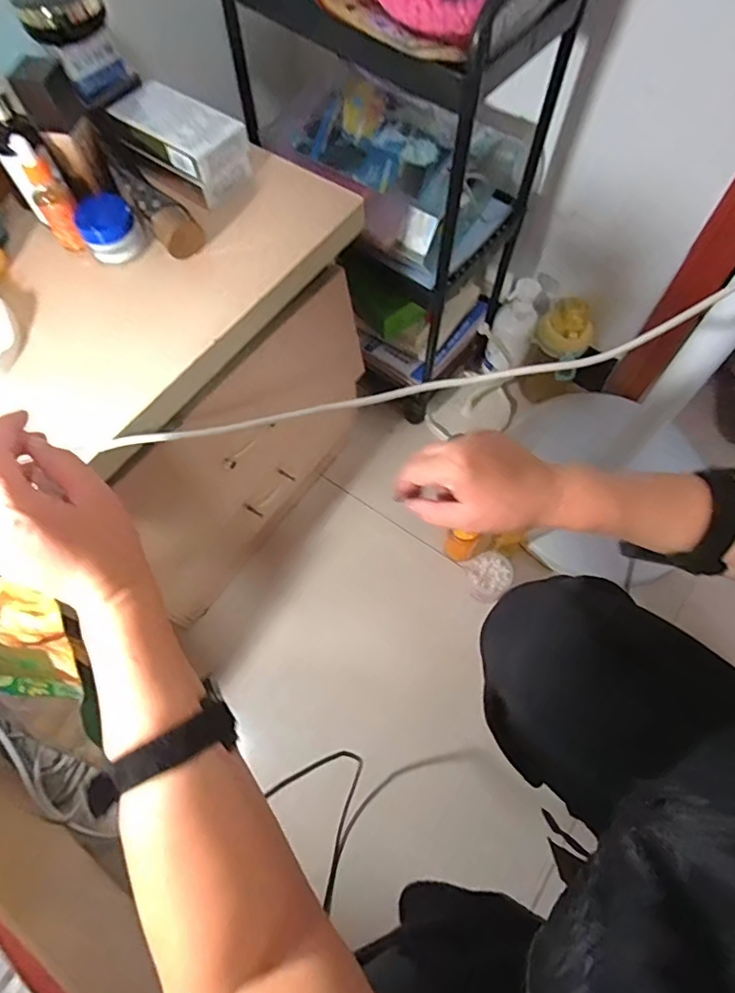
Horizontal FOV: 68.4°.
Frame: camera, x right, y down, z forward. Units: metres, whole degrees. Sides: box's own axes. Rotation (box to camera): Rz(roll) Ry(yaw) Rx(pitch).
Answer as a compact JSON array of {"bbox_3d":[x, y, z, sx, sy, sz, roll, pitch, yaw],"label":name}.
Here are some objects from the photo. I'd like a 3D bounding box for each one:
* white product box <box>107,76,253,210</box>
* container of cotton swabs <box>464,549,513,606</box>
[{"bbox_3d":[-0.183,-0.347,0.536,0.143,0.063,0.064,34,70,15],"label":"white product box"},{"bbox_3d":[0.177,0.120,0.795,0.073,0.069,0.061,37,71,17],"label":"container of cotton swabs"}]

